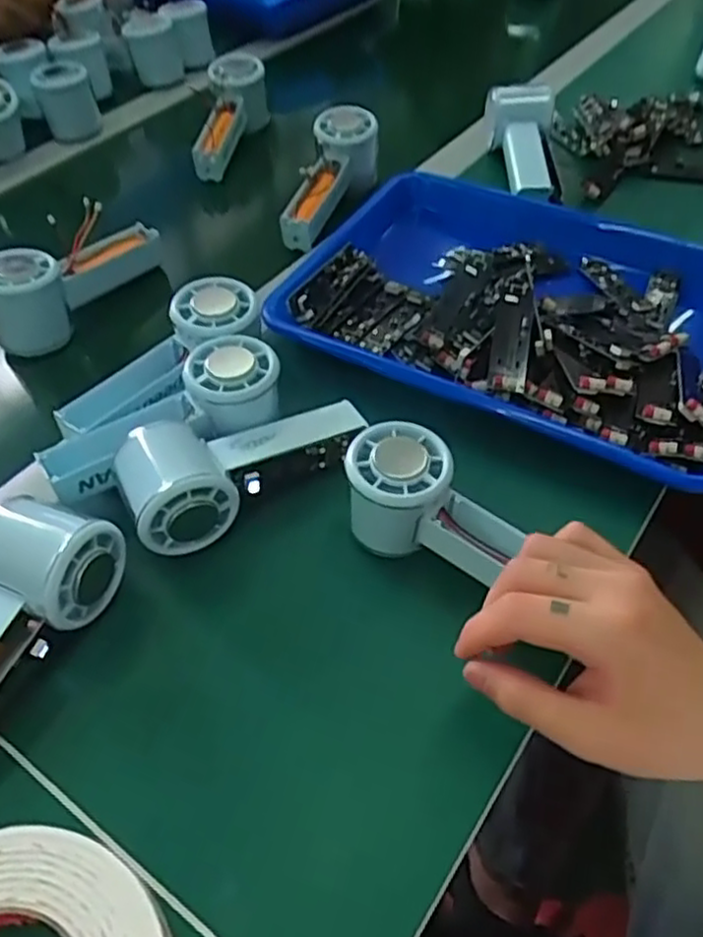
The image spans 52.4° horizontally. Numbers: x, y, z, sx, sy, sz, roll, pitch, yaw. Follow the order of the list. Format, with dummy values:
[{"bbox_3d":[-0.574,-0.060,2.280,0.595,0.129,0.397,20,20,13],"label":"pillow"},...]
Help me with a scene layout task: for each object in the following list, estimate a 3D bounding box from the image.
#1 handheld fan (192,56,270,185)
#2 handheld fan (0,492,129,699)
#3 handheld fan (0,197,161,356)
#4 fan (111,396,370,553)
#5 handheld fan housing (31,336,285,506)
[{"bbox_3d":[-0.133,-0.369,0.750,0.062,0.057,0.173,10,63,10],"label":"handheld fan"},{"bbox_3d":[-0.185,0.081,0.354,0.067,0.046,0.146,22,54,20],"label":"handheld fan"},{"bbox_3d":[-0.218,-0.155,0.558,0.053,0.066,0.146,22,54,19],"label":"handheld fan"},{"bbox_3d":[-0.062,-0.009,0.424,0.144,0.046,0.075,-20,52,-14],"label":"fan"},{"bbox_3d":[-0.111,-0.030,0.433,0.149,0.040,0.054,-31,55,-22],"label":"handheld fan housing"}]

